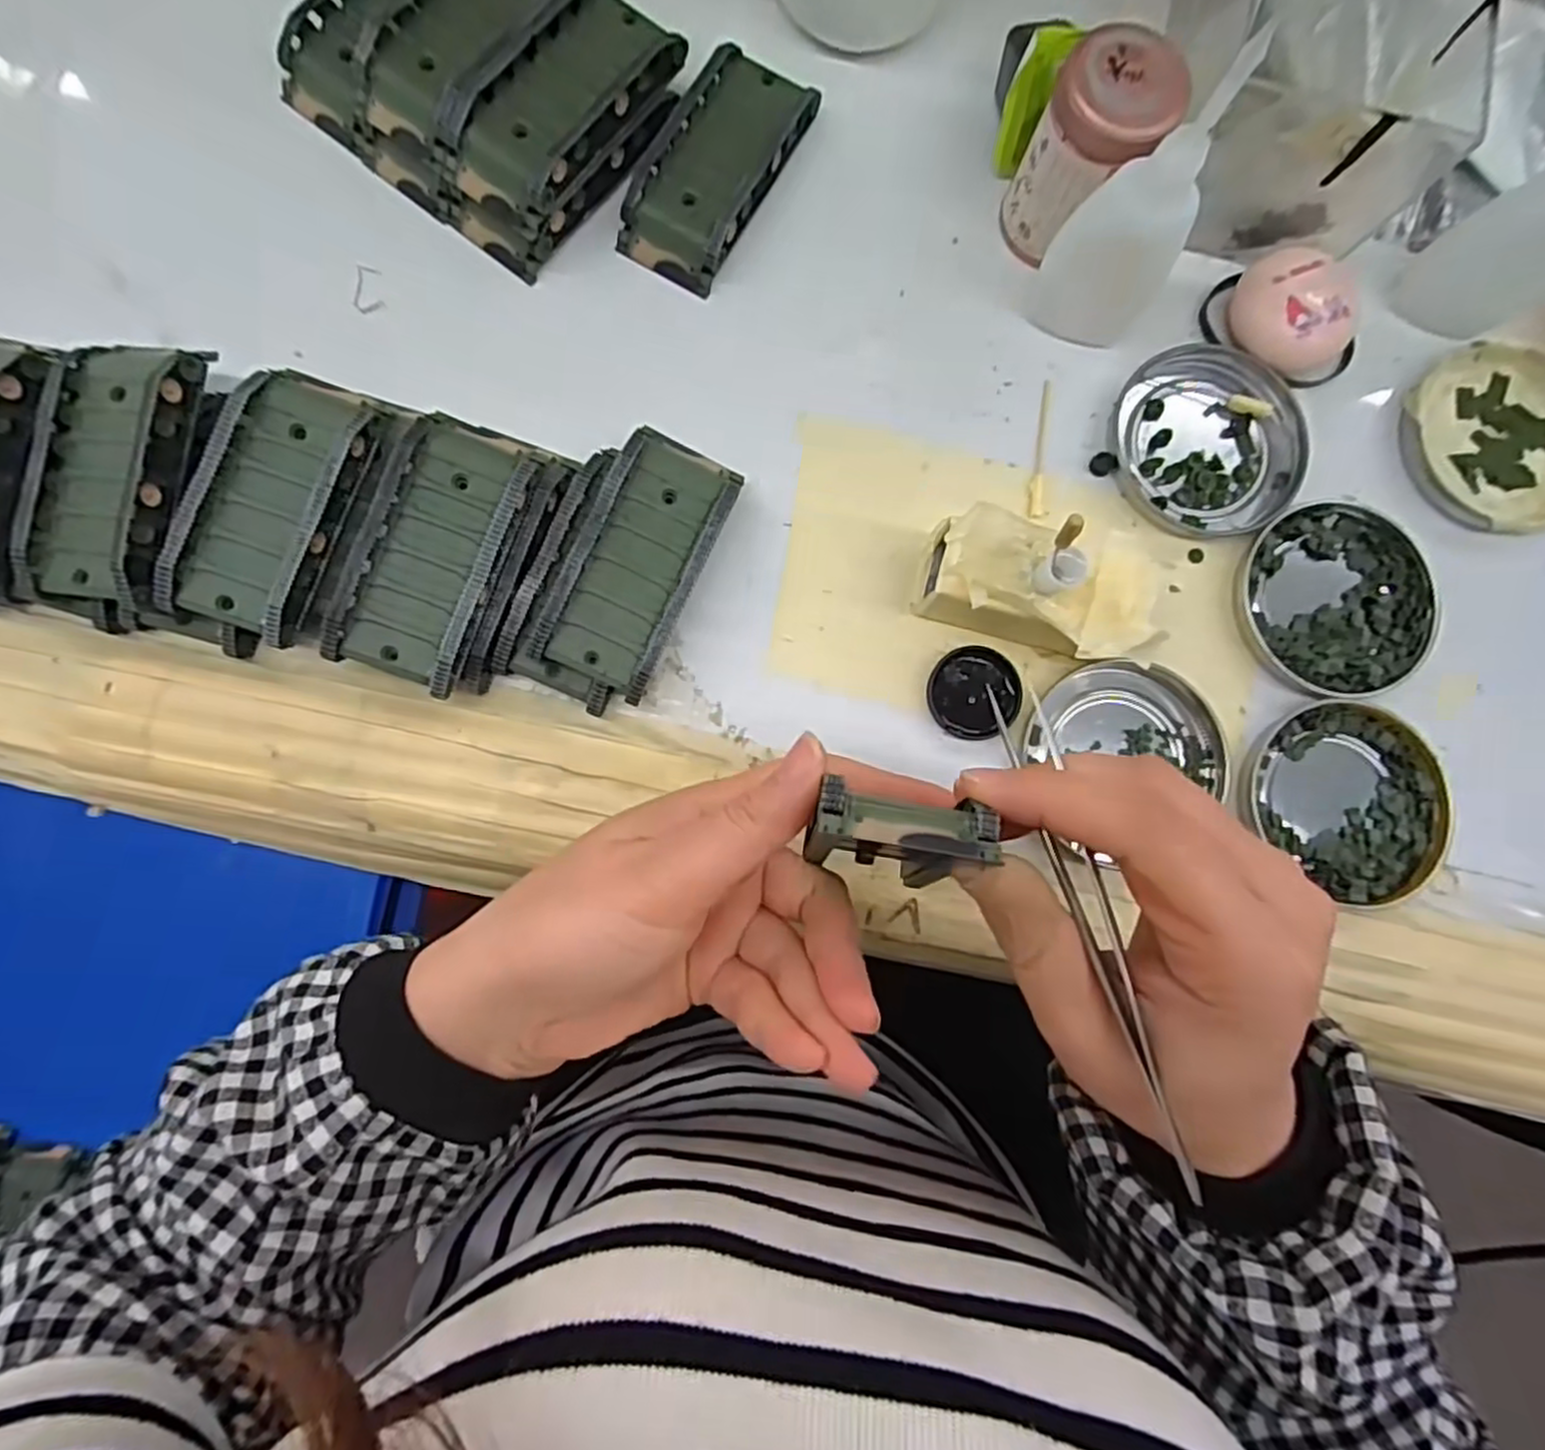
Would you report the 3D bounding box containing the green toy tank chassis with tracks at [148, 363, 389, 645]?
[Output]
[{"bbox_3d":[-0.177,-0.080,0.269,0.046,0.020,0.095,20,82,-1],"label":"green toy tank chassis with tracks"}]

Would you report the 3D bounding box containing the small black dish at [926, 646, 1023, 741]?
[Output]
[{"bbox_3d":[0.079,-0.013,0.292,0.035,0.005,0.035,0,83,-3],"label":"small black dish"}]

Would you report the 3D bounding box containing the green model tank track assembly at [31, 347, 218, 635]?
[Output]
[{"bbox_3d":[-0.231,-0.087,0.265,0.044,0.024,0.099,6,83,-3],"label":"green model tank track assembly"}]

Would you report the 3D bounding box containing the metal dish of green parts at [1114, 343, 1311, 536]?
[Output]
[{"bbox_3d":[0.180,-0.118,0.308,0.074,0.008,0.078,0,83,-3],"label":"metal dish of green parts"}]

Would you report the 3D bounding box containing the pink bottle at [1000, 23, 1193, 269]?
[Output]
[{"bbox_3d":[0.119,-0.217,0.286,0.042,0.065,0.042,0,83,-3],"label":"pink bottle"}]

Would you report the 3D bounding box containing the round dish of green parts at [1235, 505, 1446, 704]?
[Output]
[{"bbox_3d":[0.229,-0.051,0.304,0.076,0.011,0.078,0,83,-3],"label":"round dish of green parts"}]

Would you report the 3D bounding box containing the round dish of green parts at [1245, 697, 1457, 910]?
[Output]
[{"bbox_3d":[0.227,0.030,0.295,0.072,0.013,0.076,0,83,-3],"label":"round dish of green parts"}]

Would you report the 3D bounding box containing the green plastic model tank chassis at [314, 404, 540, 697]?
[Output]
[{"bbox_3d":[-0.119,-0.062,0.269,0.044,0.024,0.094,19,82,-1],"label":"green plastic model tank chassis"}]

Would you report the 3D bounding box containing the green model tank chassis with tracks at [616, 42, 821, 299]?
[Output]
[{"bbox_3d":[-0.022,-0.228,0.305,0.044,0.020,0.096,29,82,0],"label":"green model tank chassis with tracks"}]

